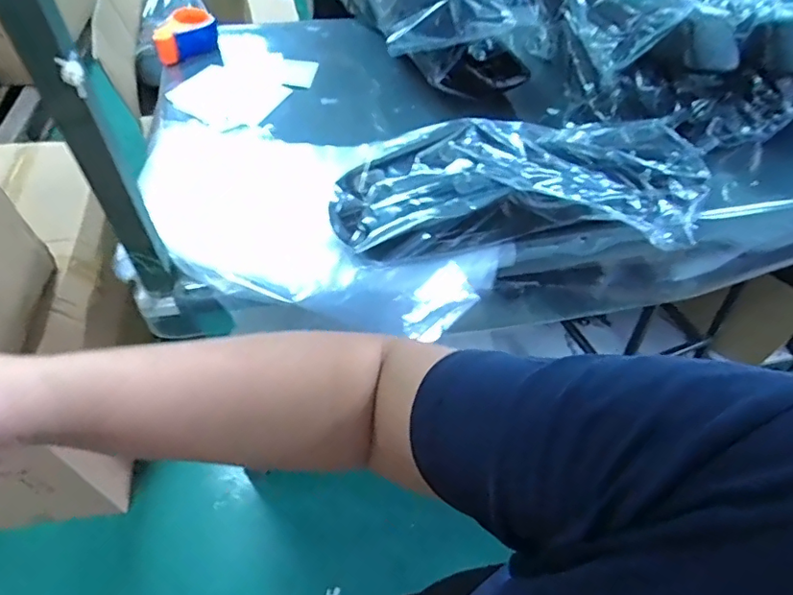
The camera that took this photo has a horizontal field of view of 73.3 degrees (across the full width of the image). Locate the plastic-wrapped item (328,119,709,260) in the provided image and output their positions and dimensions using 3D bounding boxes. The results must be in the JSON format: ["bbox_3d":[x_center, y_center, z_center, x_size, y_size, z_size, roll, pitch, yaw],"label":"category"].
[{"bbox_3d":[0.179,-0.174,0.826,0.558,0.118,0.221,-5,53,-5],"label":"plastic-wrapped item"}]

